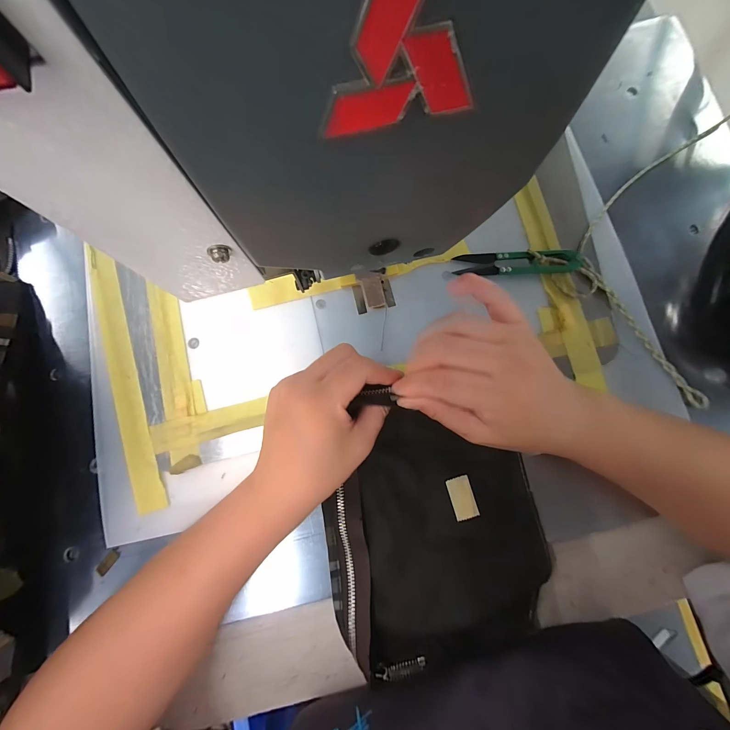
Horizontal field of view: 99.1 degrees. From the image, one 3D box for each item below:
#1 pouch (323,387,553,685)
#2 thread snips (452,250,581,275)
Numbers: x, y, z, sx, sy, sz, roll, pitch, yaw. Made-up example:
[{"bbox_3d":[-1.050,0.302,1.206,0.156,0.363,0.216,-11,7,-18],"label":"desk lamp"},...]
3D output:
[{"bbox_3d":[0.049,0.122,0.246,0.158,0.020,0.202,-8,80,0],"label":"pouch"},{"bbox_3d":[0.135,-0.091,0.275,0.105,0.013,0.021,0,80,1],"label":"thread snips"}]

